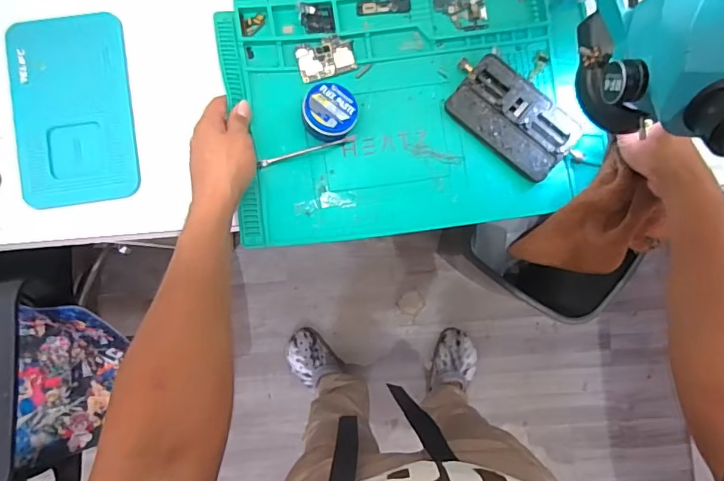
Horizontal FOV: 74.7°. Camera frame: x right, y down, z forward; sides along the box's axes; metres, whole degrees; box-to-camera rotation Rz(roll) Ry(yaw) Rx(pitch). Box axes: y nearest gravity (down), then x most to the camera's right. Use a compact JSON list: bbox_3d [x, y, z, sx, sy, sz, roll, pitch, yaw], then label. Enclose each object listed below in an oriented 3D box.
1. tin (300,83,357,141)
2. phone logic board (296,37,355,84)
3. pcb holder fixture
[{"bbox_3d":[-0.037,-0.154,0.564,0.062,0.034,0.066,0,86,-1],"label":"tin"},{"bbox_3d":[-0.043,-0.223,0.577,0.070,0.004,0.045,-16,97,-7],"label":"phone logic board"},{"bbox_3d":[0.181,-0.147,0.571,0.166,0.030,0.088,43,86,1],"label":"pcb holder fixture"}]

